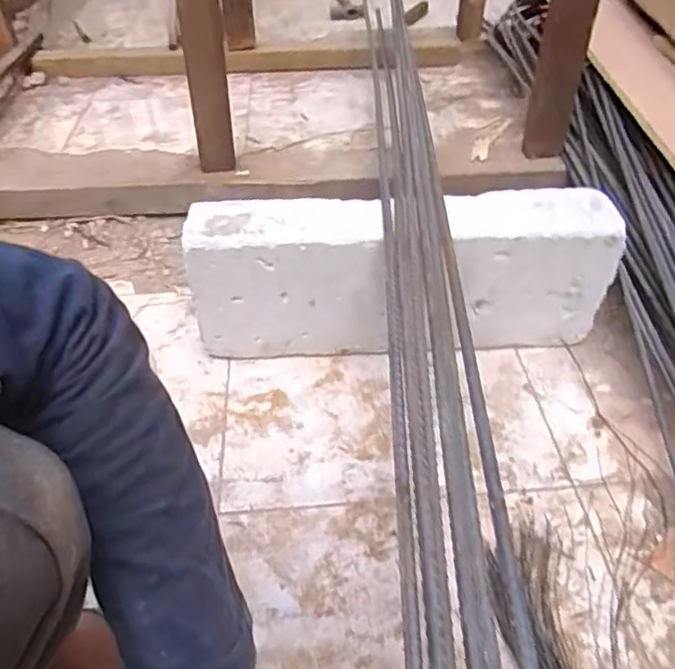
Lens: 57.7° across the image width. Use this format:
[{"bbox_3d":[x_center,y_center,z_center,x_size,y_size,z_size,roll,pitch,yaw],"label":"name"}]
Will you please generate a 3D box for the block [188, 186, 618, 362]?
[{"bbox_3d":[0.077,-0.068,0.811,0.518,0.209,0.107,-3,42,-3],"label":"block"}]

